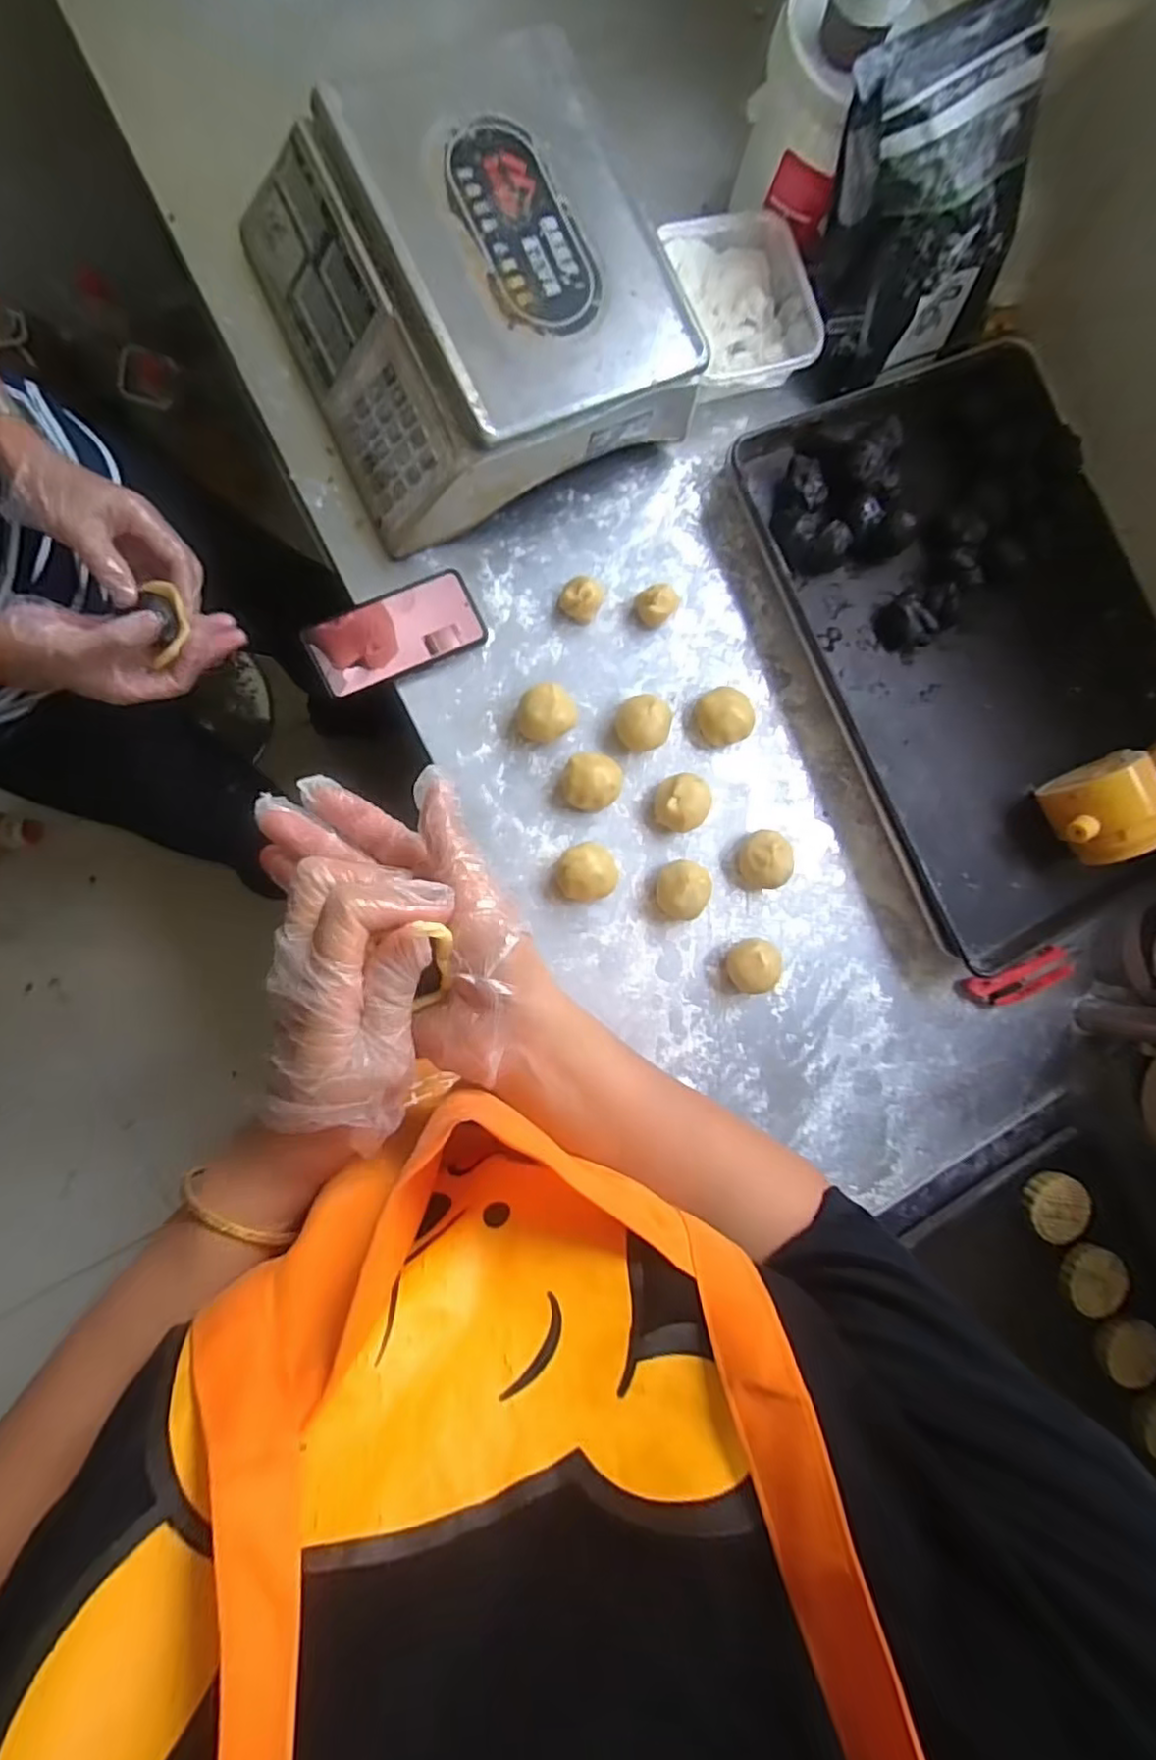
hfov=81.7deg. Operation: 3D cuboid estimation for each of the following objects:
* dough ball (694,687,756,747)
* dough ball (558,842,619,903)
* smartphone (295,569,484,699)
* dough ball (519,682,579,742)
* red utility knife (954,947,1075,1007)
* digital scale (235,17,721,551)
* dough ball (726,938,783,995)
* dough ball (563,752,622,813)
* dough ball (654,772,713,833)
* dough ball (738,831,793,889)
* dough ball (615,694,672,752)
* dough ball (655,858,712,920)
[{"bbox_3d":[0.152,-0.170,0.688,0.055,0.042,0.056,0,88,-10],"label":"dough ball"},{"bbox_3d":[0.010,-0.008,0.660,0.058,0.035,0.058,0,88,-10],"label":"dough ball"},{"bbox_3d":[-0.175,-0.239,0.650,0.163,0.014,0.079,-25,93,-10],"label":"smartphone"},{"bbox_3d":[-0.031,-0.163,0.663,0.052,0.045,0.057,0,88,-10],"label":"dough ball"},{"bbox_3d":[0.483,0.111,0.742,0.127,0.025,0.041,-17,91,-10],"label":"red utility knife"},{"bbox_3d":[-0.099,-0.528,0.612,0.319,0.129,0.328,-26,92,-8],"label":"digital scale"},{"bbox_3d":[0.183,0.089,0.686,0.057,0.044,0.057,19,85,-9],"label":"dough ball"},{"bbox_3d":[0.014,-0.097,0.666,0.053,0.040,0.054,0,88,-10],"label":"dough ball"},{"bbox_3d":[0.107,-0.077,0.679,0.057,0.040,0.058,0,89,-10],"label":"dough ball"},{"bbox_3d":[0.196,-0.021,0.691,0.053,0.042,0.059,-6,89,-10],"label":"dough ball"},{"bbox_3d":[0.067,-0.160,0.671,0.054,0.046,0.060,30,84,-8],"label":"dough ball"},{"bbox_3d":[0.106,0.010,0.676,0.053,0.045,0.056,0,88,-10],"label":"dough ball"}]

